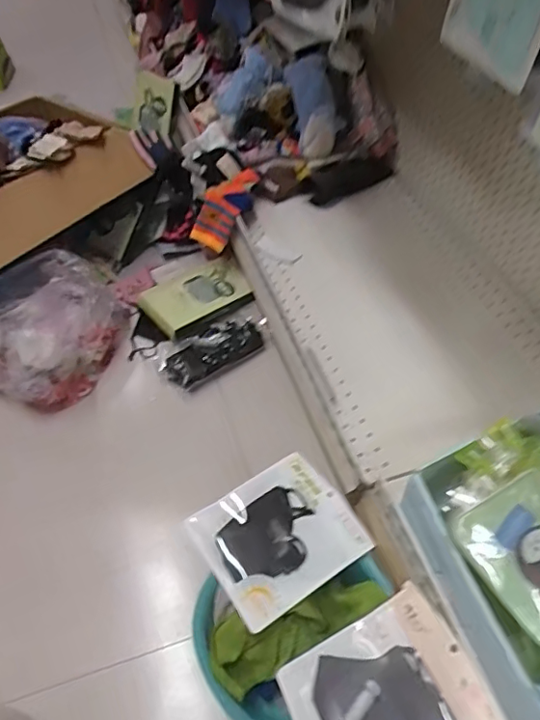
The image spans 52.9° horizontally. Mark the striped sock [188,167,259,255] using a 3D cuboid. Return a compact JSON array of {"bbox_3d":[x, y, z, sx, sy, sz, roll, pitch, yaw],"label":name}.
[{"bbox_3d":[-0.077,-0.315,1.074,0.088,0.088,0.193,23,73,21],"label":"striped sock"}]

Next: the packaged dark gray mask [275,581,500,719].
[{"bbox_3d":[0.114,0.348,0.555,0.187,0.018,0.165,-35,37,3],"label":"packaged dark gray mask"}]

